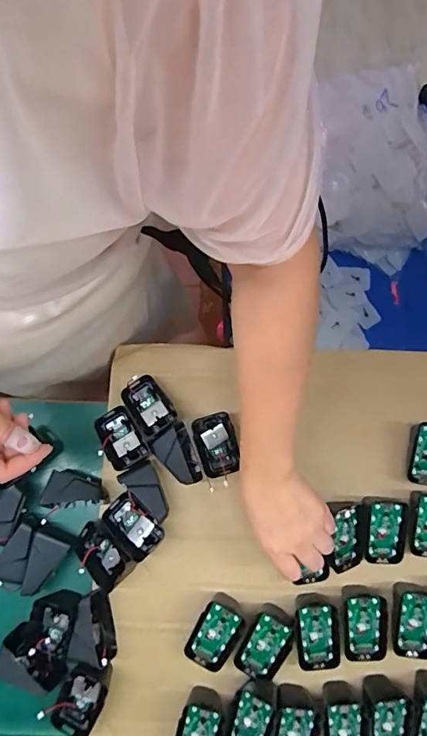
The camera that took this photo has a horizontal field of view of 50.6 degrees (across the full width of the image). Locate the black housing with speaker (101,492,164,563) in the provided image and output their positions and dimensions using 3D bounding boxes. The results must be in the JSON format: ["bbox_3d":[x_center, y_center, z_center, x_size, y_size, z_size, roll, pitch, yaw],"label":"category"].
[{"bbox_3d":[-0.085,0.171,0.490,0.043,0.032,0.066,-44,81,-8],"label":"black housing with speaker"}]

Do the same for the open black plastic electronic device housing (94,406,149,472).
[{"bbox_3d":[-0.105,0.081,0.511,0.042,0.027,0.069,-31,80,-6],"label":"open black plastic electronic device housing"}]

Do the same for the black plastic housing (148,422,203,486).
[{"bbox_3d":[-0.043,0.098,0.498,0.043,0.030,0.067,-21,79,-4],"label":"black plastic housing"}]

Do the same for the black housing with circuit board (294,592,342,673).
[{"bbox_3d":[0.106,0.273,0.468,0.044,0.029,0.072,-6,78,-1],"label":"black housing with circuit board"}]

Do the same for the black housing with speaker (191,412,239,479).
[{"bbox_3d":[0.003,0.088,0.514,0.043,0.029,0.068,-15,78,-3],"label":"black housing with speaker"}]

